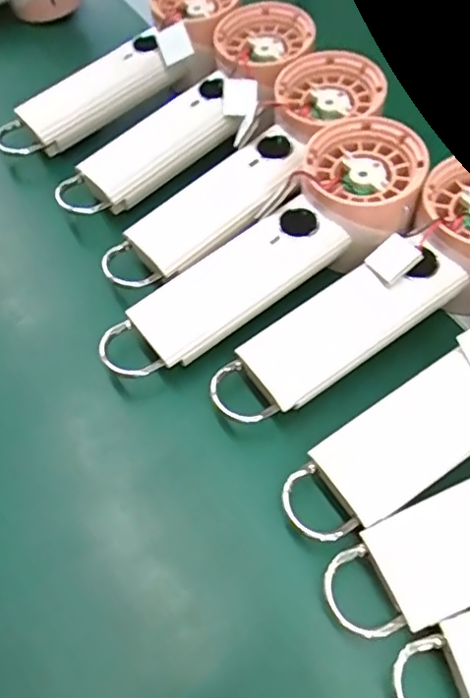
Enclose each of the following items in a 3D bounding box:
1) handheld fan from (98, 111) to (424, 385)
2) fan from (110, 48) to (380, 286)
[{"bbox_3d":[0.020,-0.047,0.293,0.192,0.034,0.059,-38,65,-6],"label":"handheld fan"},{"bbox_3d":[0.010,-0.101,0.320,0.198,0.035,0.064,-45,67,-8],"label":"fan"}]

